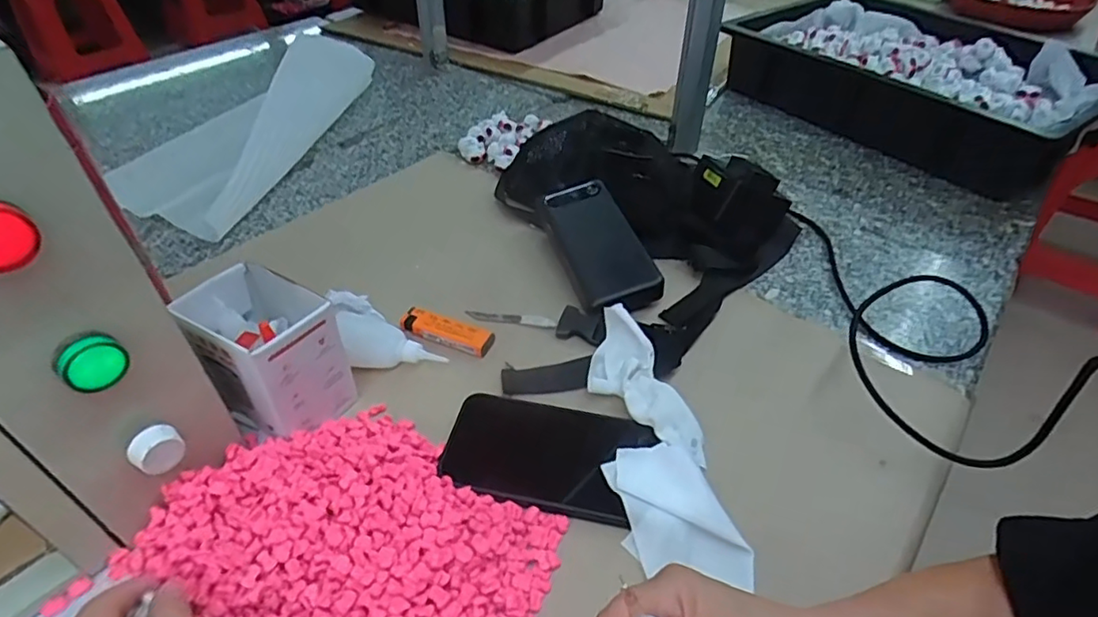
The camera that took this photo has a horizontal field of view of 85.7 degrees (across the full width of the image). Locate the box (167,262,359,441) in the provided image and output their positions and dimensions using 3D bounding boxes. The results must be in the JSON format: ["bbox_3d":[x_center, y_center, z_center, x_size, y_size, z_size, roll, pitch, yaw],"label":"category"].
[{"bbox_3d":[-0.195,0.033,0.413,0.090,0.095,0.073,26,47,26],"label":"box"}]

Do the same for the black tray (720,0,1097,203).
[{"bbox_3d":[0.522,-0.328,0.843,0.330,0.093,0.433,-24,48,-26],"label":"black tray"}]

